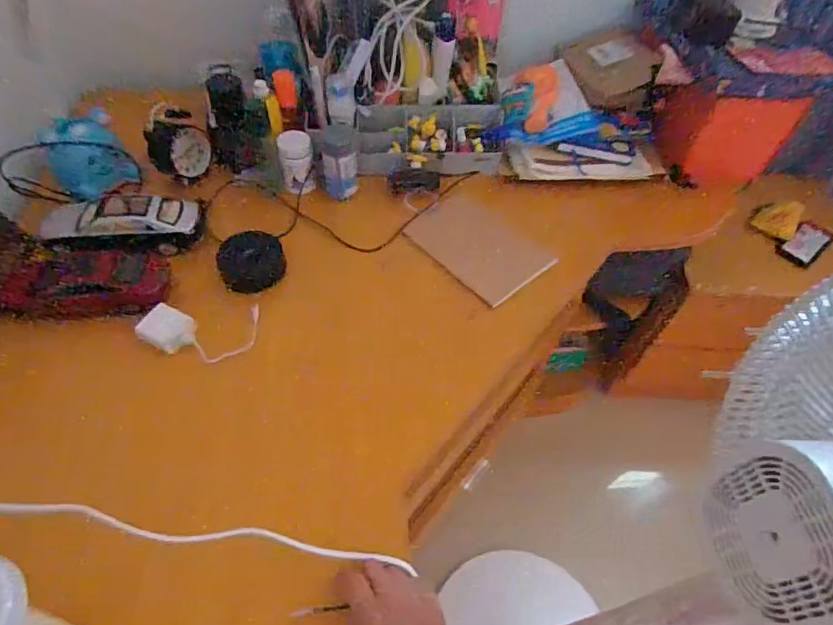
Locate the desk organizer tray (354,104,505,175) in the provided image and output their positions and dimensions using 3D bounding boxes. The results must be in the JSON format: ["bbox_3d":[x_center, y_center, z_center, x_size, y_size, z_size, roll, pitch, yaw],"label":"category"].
[{"bbox_3d":[0.024,-0.282,0.825,0.242,0.077,0.085,-5,53,-8],"label":"desk organizer tray"}]

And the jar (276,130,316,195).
[{"bbox_3d":[-0.185,-0.231,0.780,0.050,0.069,0.059,-7,54,-9],"label":"jar"}]

